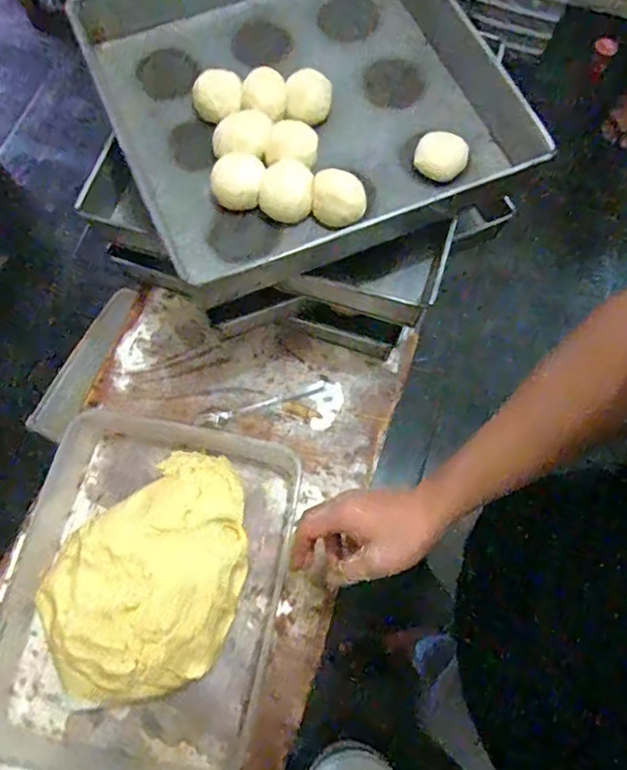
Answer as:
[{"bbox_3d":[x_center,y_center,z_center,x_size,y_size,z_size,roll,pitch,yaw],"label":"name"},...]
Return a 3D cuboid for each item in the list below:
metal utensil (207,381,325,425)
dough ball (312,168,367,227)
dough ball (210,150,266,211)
[{"bbox_3d":[-0.061,0.024,0.735,0.157,0.007,0.015,-16,72,-7],"label":"metal utensil"},{"bbox_3d":[0.029,-0.204,0.607,0.063,0.037,0.061,2,72,0],"label":"dough ball"},{"bbox_3d":[-0.086,-0.225,0.622,0.061,0.037,0.064,10,72,2],"label":"dough ball"}]

